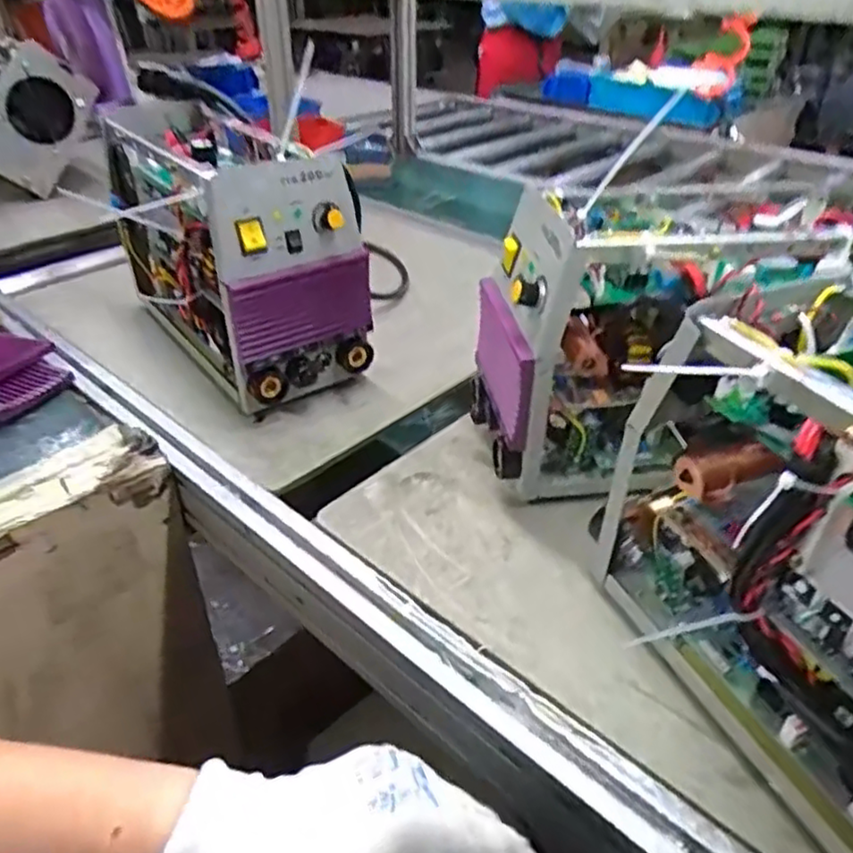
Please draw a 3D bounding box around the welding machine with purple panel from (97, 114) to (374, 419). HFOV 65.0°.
[{"bbox_3d":[-0.214,-0.183,0.741,0.157,0.242,0.311,-25,43,-30],"label":"welding machine with purple panel"}]

